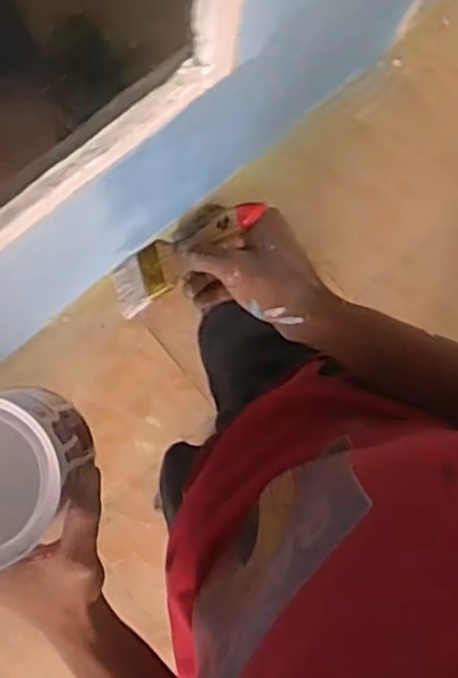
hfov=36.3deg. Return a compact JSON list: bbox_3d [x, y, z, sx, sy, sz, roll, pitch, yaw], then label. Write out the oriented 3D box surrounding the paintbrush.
[{"bbox_3d":[-0.044,-0.070,0.594,0.172,0.026,0.045,-27,98,38],"label":"paintbrush"}]

